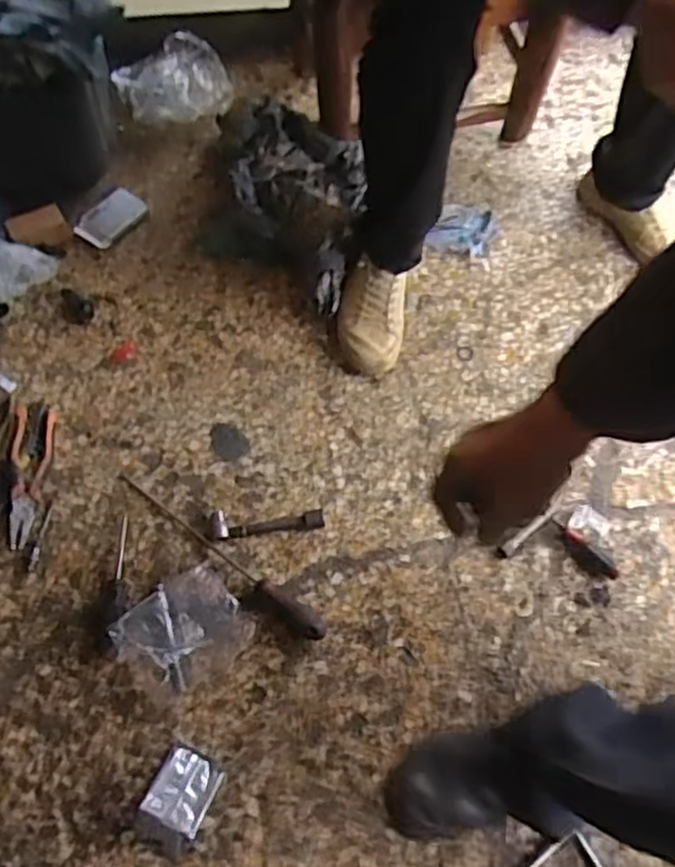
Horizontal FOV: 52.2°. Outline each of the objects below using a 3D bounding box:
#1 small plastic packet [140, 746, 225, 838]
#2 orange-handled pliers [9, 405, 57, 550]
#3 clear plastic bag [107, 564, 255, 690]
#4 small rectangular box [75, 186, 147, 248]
[{"bbox_3d":[-0.175,0.404,0.780,0.068,0.013,0.076,27,45,5],"label":"small plastic packet"},{"bbox_3d":[-0.418,0.055,0.940,0.050,0.019,0.201,-5,64,-4],"label":"orange-handled pliers"},{"bbox_3d":[-0.186,0.241,0.853,0.131,0.027,0.122,-40,71,-18],"label":"clear plastic bag"},{"bbox_3d":[-0.376,-0.360,1.143,0.064,0.012,0.115,44,71,-7],"label":"small rectangular box"}]

